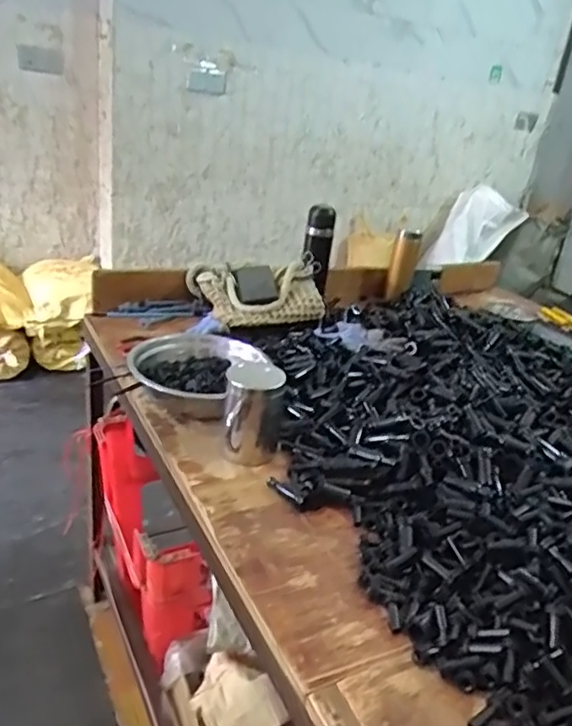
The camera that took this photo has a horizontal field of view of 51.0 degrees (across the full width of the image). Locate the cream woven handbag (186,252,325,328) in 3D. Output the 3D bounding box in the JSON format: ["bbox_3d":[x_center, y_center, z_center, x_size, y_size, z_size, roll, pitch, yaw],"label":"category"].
[{"bbox_3d":[-0.049,-0.142,1.255,0.285,0.098,0.182,-1,27,-18],"label":"cream woven handbag"}]

